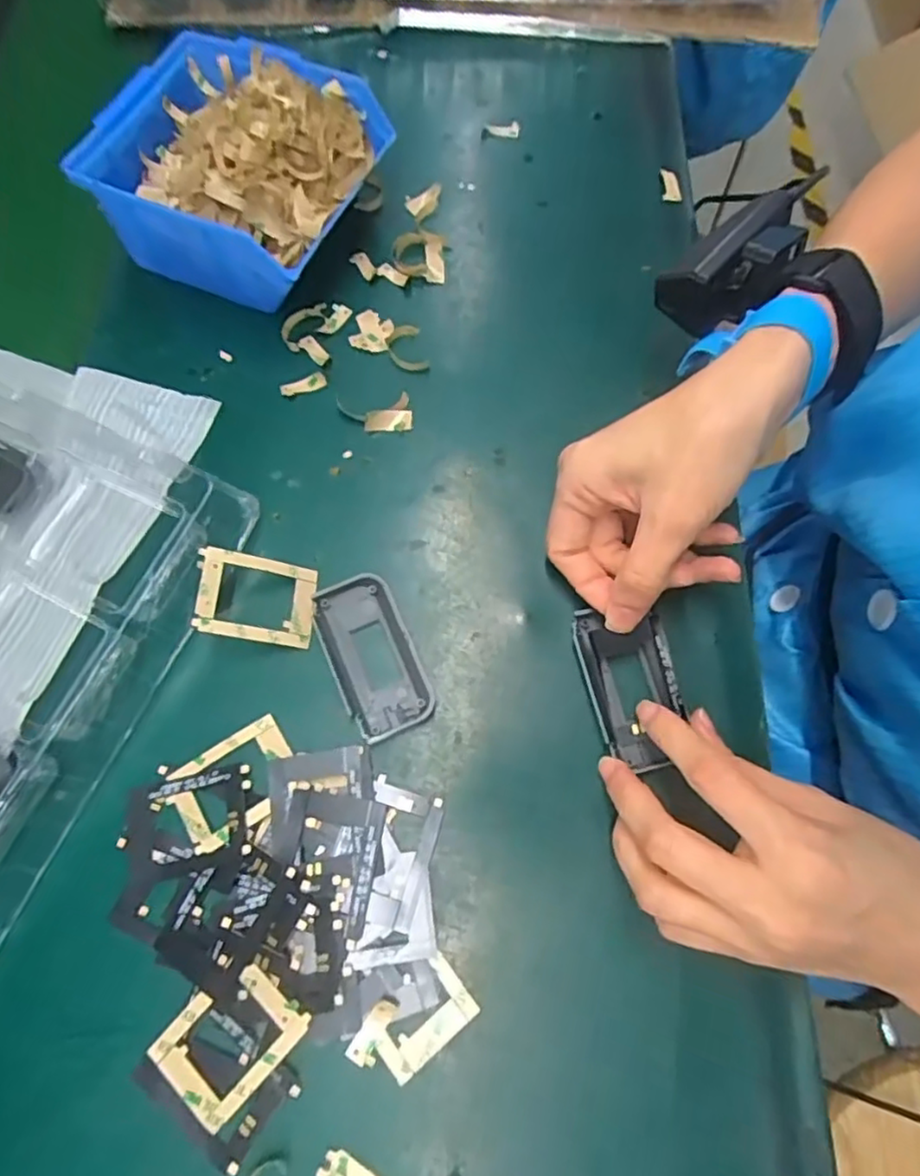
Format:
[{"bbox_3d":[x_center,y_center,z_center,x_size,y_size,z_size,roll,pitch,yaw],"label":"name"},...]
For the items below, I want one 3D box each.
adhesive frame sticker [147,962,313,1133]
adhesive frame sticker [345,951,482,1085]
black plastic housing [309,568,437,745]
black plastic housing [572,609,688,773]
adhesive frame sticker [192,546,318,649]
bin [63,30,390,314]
[{"bbox_3d":[-0.089,0.172,0.250,0.040,0.004,0.053,40,85,11],"label":"adhesive frame sticker"},{"bbox_3d":[-0.019,0.171,0.256,0.048,0.004,0.027,-36,73,-12],"label":"adhesive frame sticker"},{"bbox_3d":[-0.041,0.031,0.304,0.038,0.008,0.075,-24,71,-8],"label":"black plastic housing"},{"bbox_3d":[0.078,0.044,0.297,0.037,0.013,0.073,-11,70,-3],"label":"black plastic housing"},{"bbox_3d":[-0.095,0.005,0.304,0.054,0.004,0.039,12,71,-24],"label":"adhesive frame sticker"},{"bbox_3d":[-0.127,-0.232,0.369,0.142,0.069,0.123,20,71,8],"label":"bin"}]

